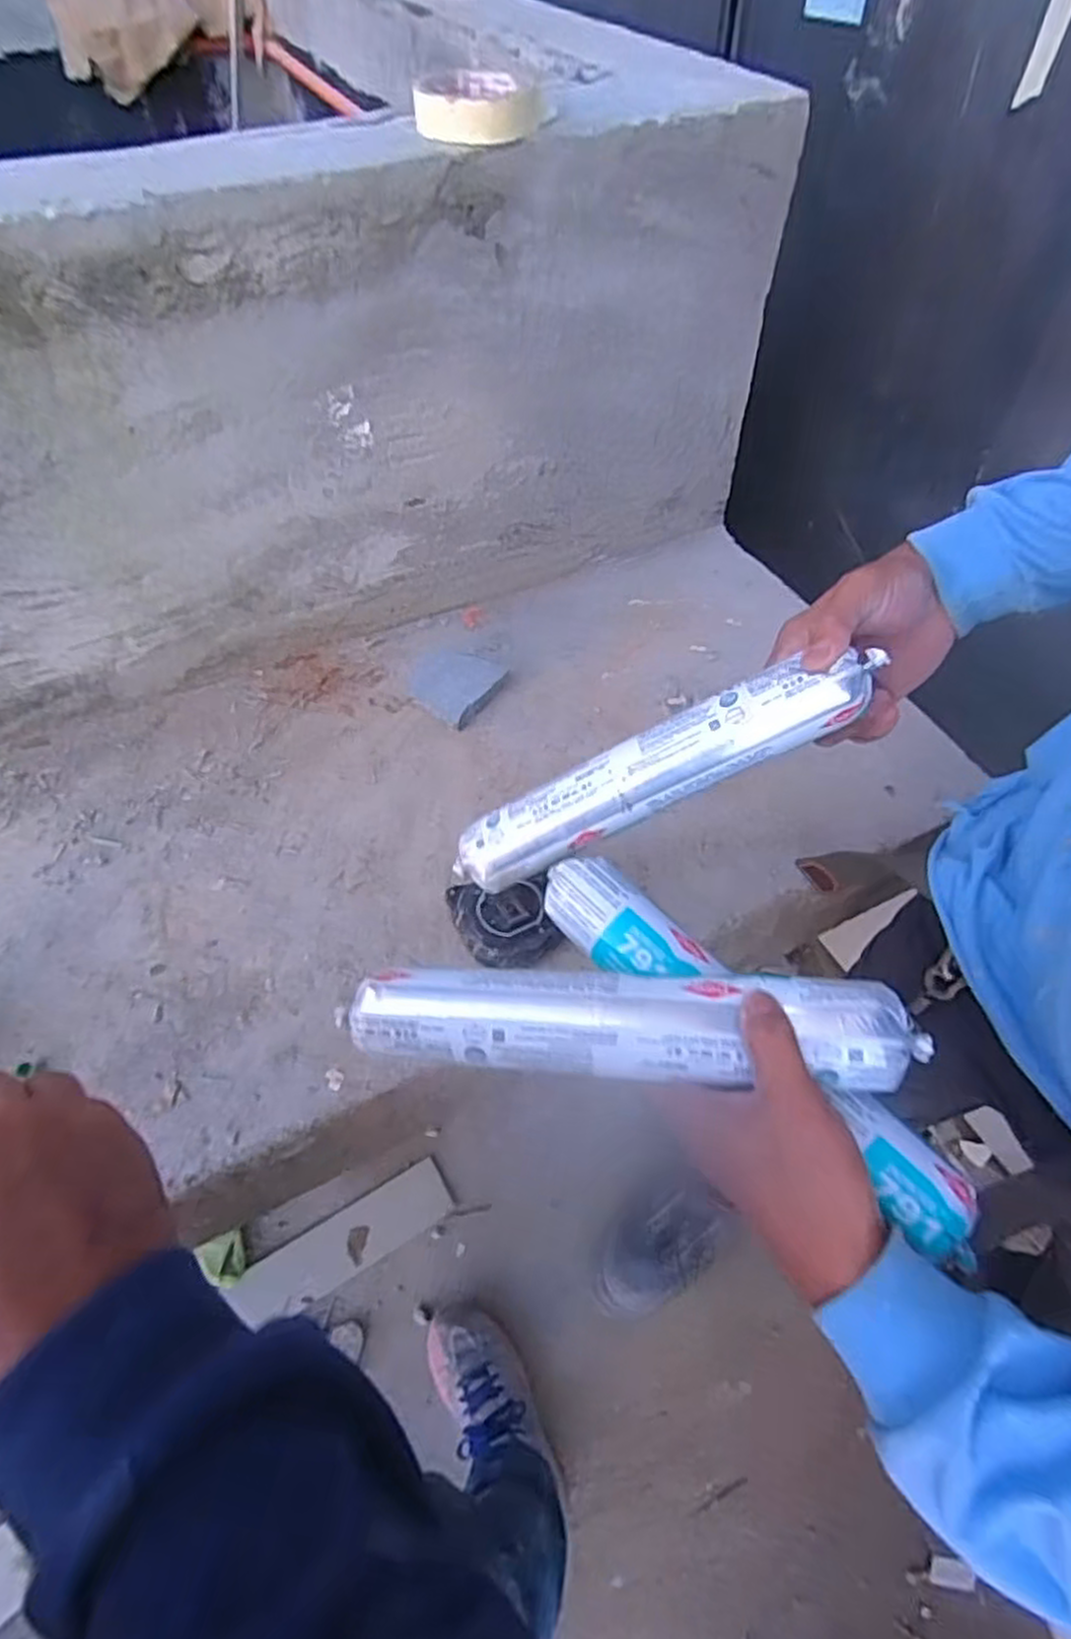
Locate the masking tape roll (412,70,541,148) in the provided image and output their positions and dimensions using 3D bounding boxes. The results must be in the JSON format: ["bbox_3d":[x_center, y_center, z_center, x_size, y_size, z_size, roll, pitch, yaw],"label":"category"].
[{"bbox_3d":[-0.044,-0.518,0.548,0.083,0.025,0.085,0,54,0],"label":"masking tape roll"}]

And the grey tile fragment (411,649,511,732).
[{"bbox_3d":[-0.084,-0.143,0.773,0.096,0.014,0.085,34,61,22],"label":"grey tile fragment"}]

